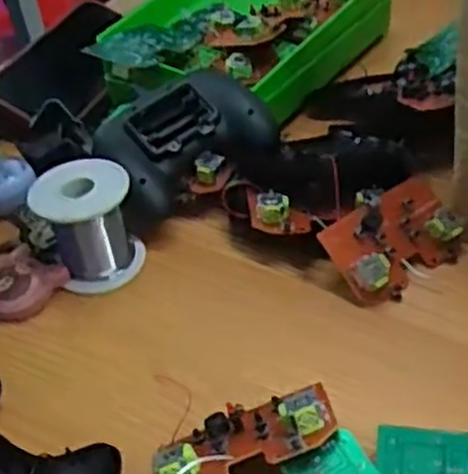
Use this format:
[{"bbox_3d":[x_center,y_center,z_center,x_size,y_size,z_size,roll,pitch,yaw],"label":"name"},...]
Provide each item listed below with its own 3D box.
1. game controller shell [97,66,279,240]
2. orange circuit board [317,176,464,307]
[{"bbox_3d":[-0.036,-0.061,0.554,0.122,0.068,0.082,-24,42,-20],"label":"game controller shell"},{"bbox_3d":[0.100,-0.001,0.483,0.085,0.015,0.062,-30,79,-23],"label":"orange circuit board"}]

